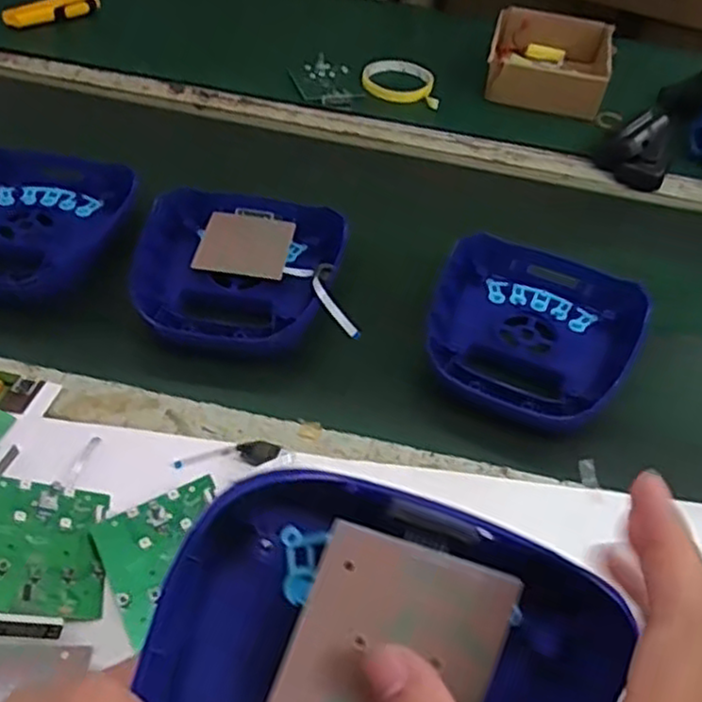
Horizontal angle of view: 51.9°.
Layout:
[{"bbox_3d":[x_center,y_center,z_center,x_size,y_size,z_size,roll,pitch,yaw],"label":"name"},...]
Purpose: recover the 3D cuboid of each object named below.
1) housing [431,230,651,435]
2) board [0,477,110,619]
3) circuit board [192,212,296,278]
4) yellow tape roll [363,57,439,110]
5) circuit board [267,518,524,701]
[{"bbox_3d":[0.142,-0.018,0.572,0.159,0.037,0.183,21,46,14],"label":"housing"},{"bbox_3d":[-0.175,0.109,0.405,0.073,0.011,0.079,16,41,-28],"label":"board"},{"bbox_3d":[-0.091,-0.093,0.624,0.076,0.006,0.074,6,47,2],"label":"circuit board"},{"bbox_3d":[0.059,-0.330,0.887,0.088,0.022,0.093,3,44,-3],"label":"yellow tape roll"},{"bbox_3d":[0.015,0.108,0.251,0.075,0.005,0.079,21,82,-12],"label":"circuit board"}]

